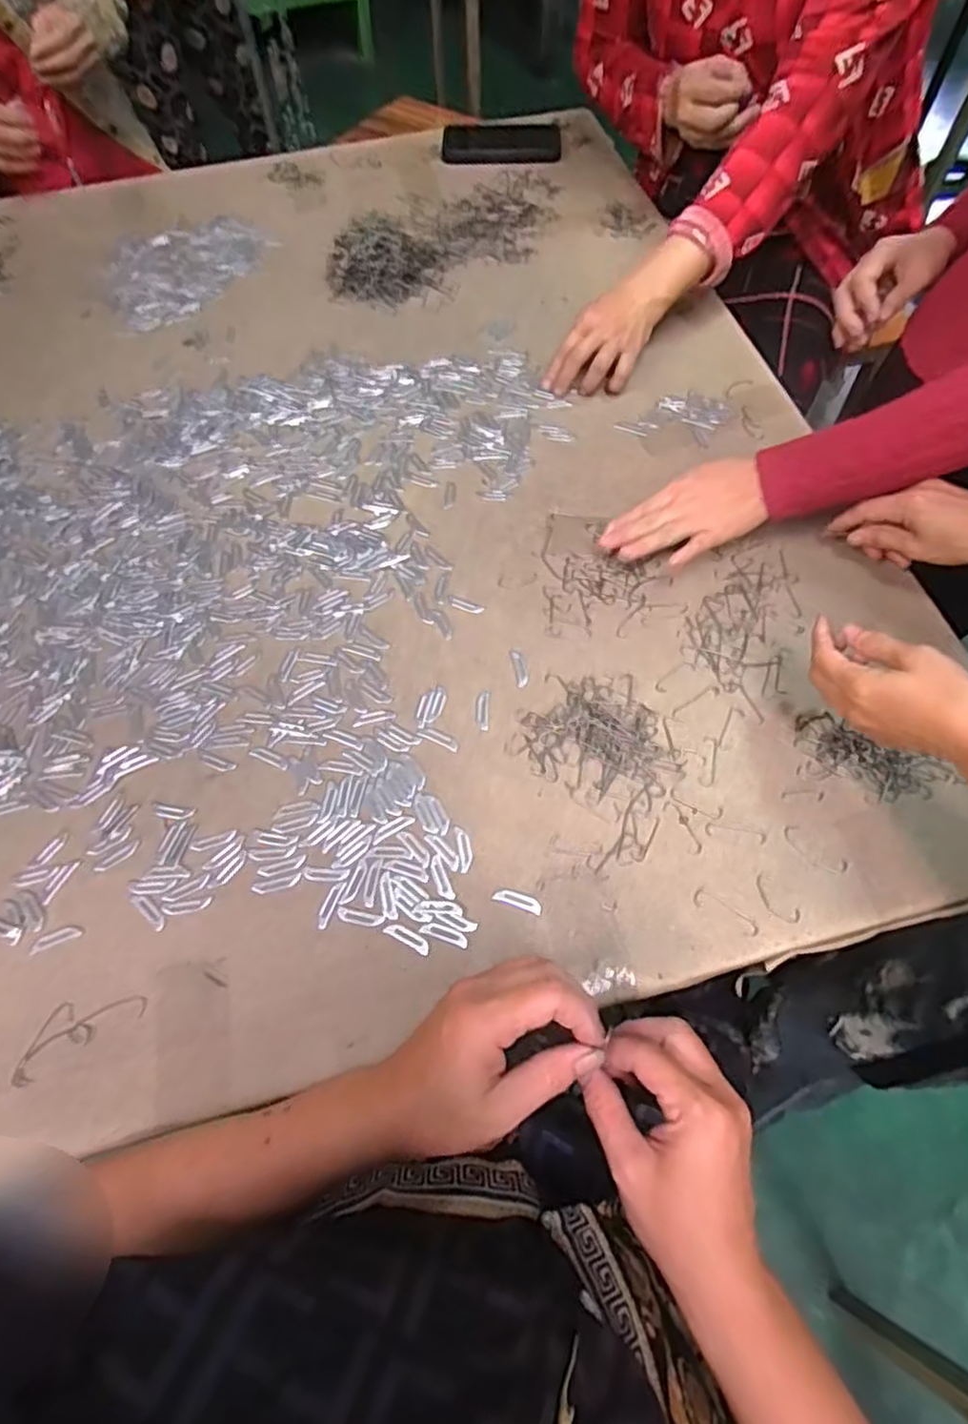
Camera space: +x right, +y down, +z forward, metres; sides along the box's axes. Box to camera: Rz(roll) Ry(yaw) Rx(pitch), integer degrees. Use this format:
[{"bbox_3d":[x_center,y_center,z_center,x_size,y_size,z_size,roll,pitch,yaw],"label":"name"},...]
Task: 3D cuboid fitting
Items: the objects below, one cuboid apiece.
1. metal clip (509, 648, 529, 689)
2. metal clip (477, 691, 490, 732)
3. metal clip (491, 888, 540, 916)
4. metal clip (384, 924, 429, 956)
[{"bbox_3d":[0.031,-0.037,0.559,0.012,0.004,0.039,-10,62,-3],"label":"metal clip"},{"bbox_3d":[-0.001,-0.002,0.542,0.010,0.004,0.035,1,62,3],"label":"metal clip"},{"bbox_3d":[0.024,0.136,0.479,0.036,0.004,0.011,16,64,10],"label":"metal clip"},{"bbox_3d":[-0.053,0.158,0.465,0.034,0.004,0.009,25,66,15],"label":"metal clip"}]

